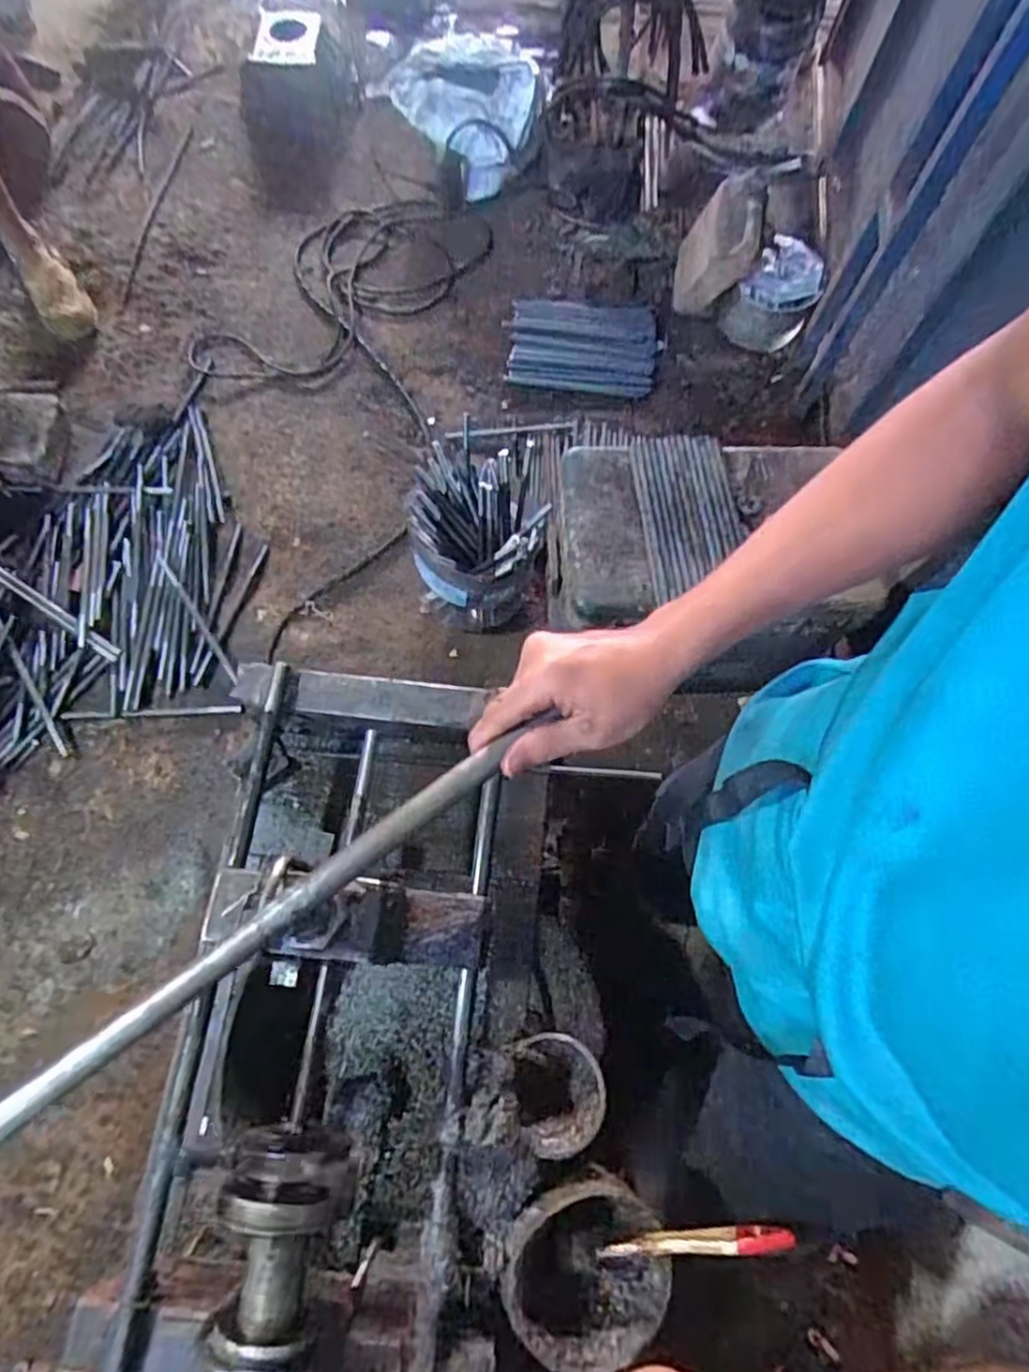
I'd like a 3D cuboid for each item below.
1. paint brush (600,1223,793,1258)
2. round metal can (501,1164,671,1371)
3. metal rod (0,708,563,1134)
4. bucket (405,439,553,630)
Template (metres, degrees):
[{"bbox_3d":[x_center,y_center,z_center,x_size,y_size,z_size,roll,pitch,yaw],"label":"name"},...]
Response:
[{"bbox_3d":[0.134,0.415,0.530,0.143,0.015,0.016,-18,68,17],"label":"paint brush"},{"bbox_3d":[0.049,0.449,0.551,0.129,0.066,0.129,6,75,-22],"label":"round metal can"},{"bbox_3d":[-0.152,0.142,0.383,0.421,0.017,0.018,-35,72,-15],"label":"metal rod"},{"bbox_3d":[-0.070,-0.256,1.358,0.236,0.282,0.224,-3,71,-2],"label":"bucket"}]

